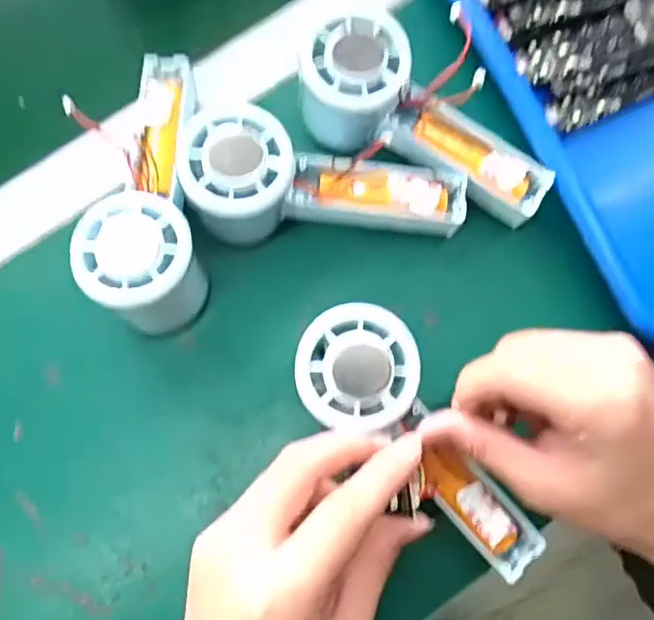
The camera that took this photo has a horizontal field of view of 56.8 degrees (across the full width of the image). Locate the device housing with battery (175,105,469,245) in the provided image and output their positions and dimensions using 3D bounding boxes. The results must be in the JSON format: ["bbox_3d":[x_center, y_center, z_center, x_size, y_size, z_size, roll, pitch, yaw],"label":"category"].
[{"bbox_3d":[-0.001,-0.069,0.322,0.149,0.061,0.055,0,75,2],"label":"device housing with battery"}]

